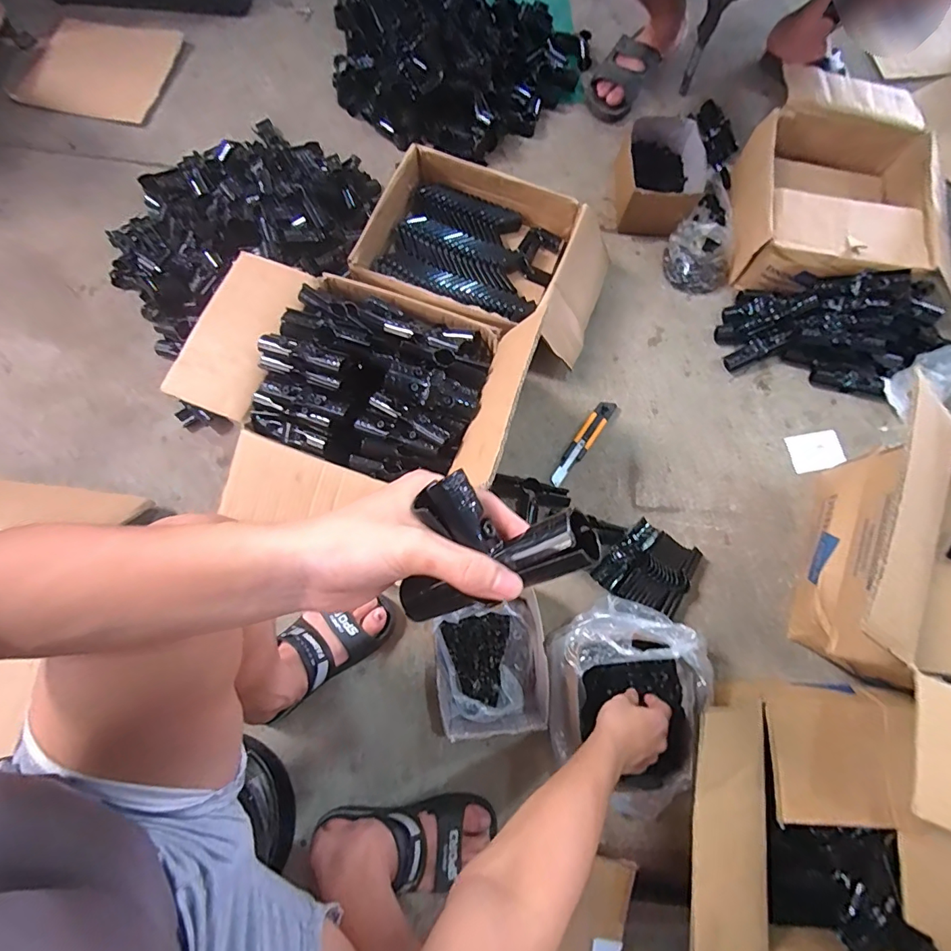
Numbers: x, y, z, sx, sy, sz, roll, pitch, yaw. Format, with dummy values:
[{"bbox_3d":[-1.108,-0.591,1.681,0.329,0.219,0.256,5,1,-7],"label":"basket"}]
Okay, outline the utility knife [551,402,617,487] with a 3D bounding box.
[{"bbox_3d":[0.190,-0.057,0.820,0.035,0.015,0.181,35,77,7],"label":"utility knife"}]

